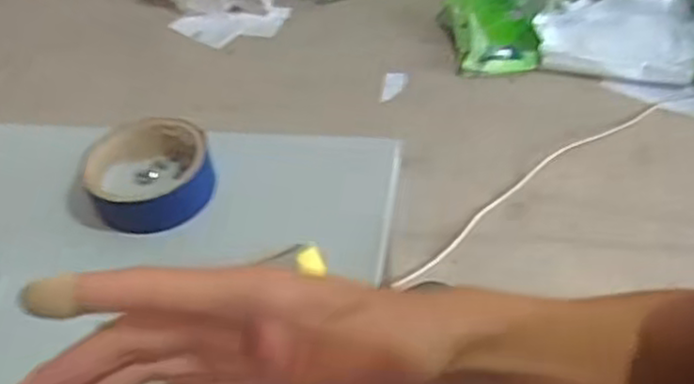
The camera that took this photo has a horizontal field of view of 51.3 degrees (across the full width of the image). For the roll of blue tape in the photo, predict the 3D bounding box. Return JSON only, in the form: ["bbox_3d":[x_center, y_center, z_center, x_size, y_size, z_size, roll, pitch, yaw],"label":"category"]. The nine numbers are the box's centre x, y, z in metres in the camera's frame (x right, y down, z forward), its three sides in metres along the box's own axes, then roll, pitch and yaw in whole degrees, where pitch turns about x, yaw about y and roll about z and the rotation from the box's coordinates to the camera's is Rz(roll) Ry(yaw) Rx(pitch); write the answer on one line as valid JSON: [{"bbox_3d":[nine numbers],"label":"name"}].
[{"bbox_3d":[-0.139,-0.013,0.510,0.084,0.030,0.080,-3,47,4],"label":"roll of blue tape"}]

